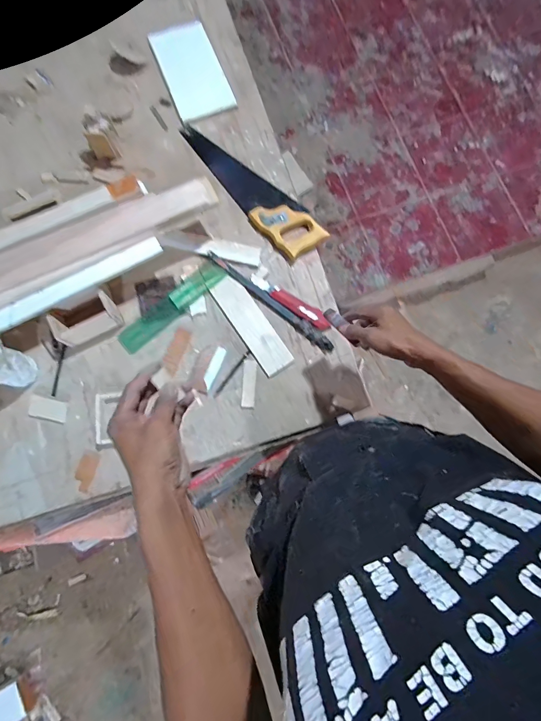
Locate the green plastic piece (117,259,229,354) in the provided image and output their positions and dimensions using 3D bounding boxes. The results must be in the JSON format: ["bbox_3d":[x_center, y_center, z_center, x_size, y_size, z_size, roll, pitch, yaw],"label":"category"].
[{"bbox_3d":[-0.191,-0.109,0.719,0.242,0.010,0.045,-42,81,-8],"label":"green plastic piece"}]

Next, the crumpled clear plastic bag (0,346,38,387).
[{"bbox_3d":[-0.470,0.011,0.647,0.062,0.089,0.064,16,79,4],"label":"crumpled clear plastic bag"}]

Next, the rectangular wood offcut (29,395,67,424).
[{"bbox_3d":[-0.411,0.089,0.673,0.065,0.009,0.042,11,79,3],"label":"rectangular wood offcut"}]

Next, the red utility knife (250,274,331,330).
[{"bbox_3d":[0.039,-0.119,0.728,0.182,0.016,0.033,35,81,7],"label":"red utility knife"}]

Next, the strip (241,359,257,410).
[{"bbox_3d":[-0.041,0.045,0.697,0.026,0.004,0.094,2,78,1],"label":"strip"}]

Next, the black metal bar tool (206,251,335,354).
[{"bbox_3d":[-0.003,-0.119,0.726,0.310,0.015,0.023,38,81,8],"label":"black metal bar tool"}]

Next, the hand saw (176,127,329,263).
[{"bbox_3d":[-0.051,-0.376,0.788,0.099,0.027,0.395,-41,81,-8],"label":"hand saw"}]

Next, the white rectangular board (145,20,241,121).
[{"bbox_3d":[-0.181,-0.671,0.838,0.133,0.014,0.251,-22,79,-4],"label":"white rectangular board"}]

